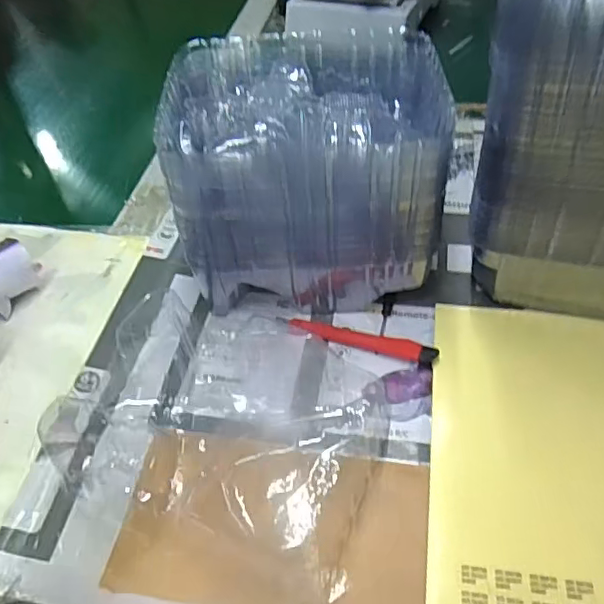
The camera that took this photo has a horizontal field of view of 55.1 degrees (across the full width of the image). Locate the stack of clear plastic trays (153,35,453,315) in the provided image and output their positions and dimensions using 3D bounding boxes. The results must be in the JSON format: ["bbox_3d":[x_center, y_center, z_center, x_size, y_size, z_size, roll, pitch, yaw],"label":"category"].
[{"bbox_3d":[0.008,-0.103,0.487,0.205,0.167,0.171,-3,48,3],"label":"stack of clear plastic trays"}]

